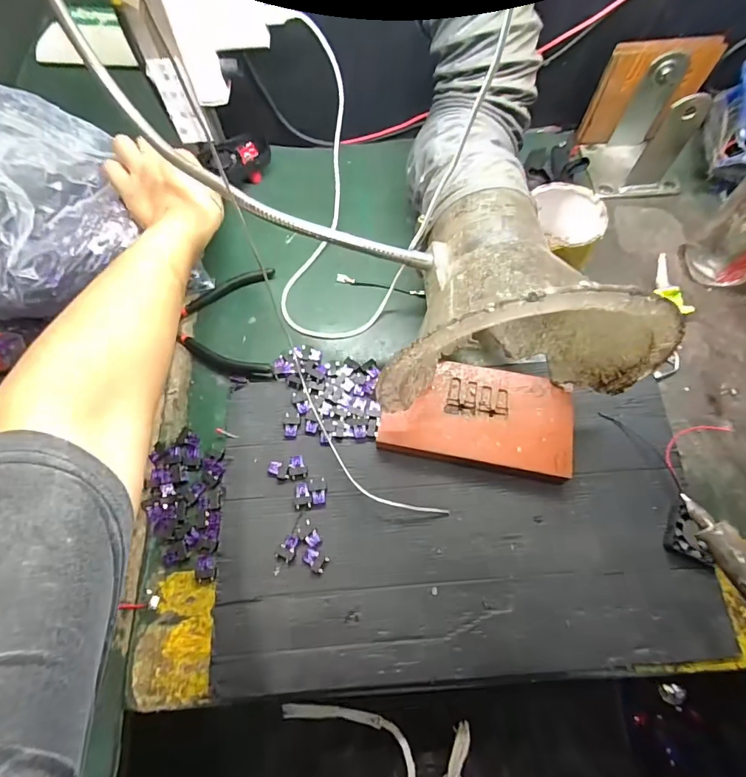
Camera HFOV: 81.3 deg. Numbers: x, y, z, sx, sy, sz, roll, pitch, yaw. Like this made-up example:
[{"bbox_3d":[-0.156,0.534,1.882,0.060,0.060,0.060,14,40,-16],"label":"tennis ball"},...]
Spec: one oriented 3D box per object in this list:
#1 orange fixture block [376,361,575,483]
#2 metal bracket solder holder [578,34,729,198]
[{"bbox_3d":[0.096,0.025,0.402,0.165,0.022,0.093,11,68,7],"label":"orange fixture block"},{"bbox_3d":[0.310,-0.298,0.492,0.115,0.124,0.095,3,67,4],"label":"metal bracket solder holder"}]

